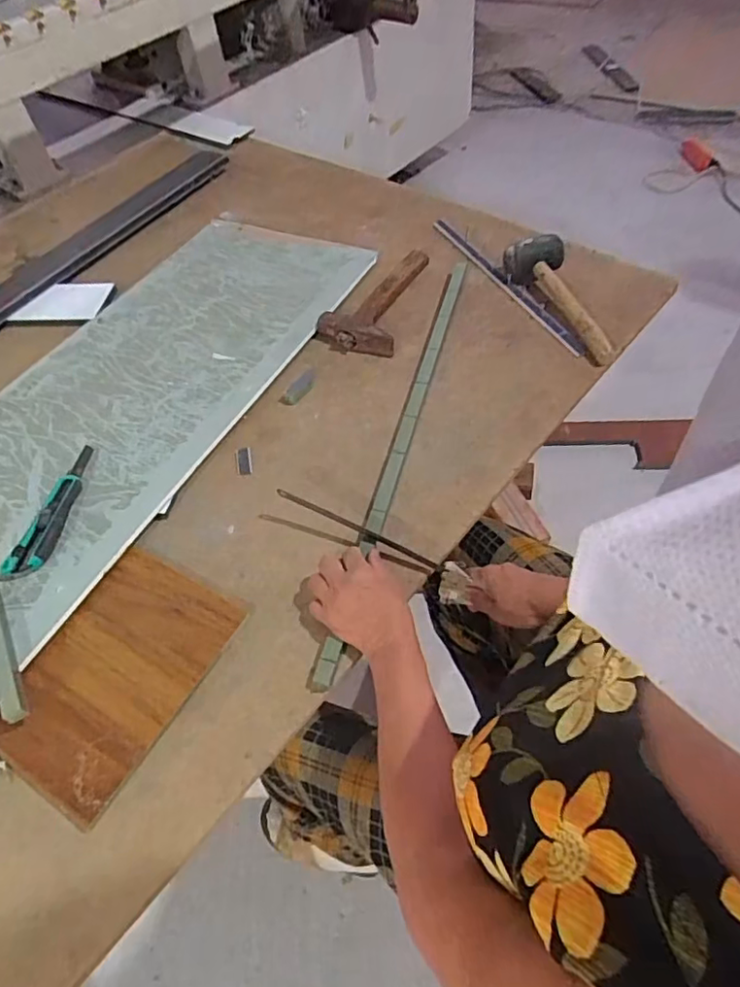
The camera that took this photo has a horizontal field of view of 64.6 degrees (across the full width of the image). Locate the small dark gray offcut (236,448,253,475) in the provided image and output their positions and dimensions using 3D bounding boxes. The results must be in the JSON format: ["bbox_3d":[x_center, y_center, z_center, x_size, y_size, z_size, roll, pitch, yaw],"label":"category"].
[{"bbox_3d":[-0.165,-0.043,0.774,0.020,0.004,0.041,-7,64,-16],"label":"small dark gray offcut"}]

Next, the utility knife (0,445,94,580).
[{"bbox_3d":[-0.378,0.016,0.705,0.037,0.028,0.193,5,53,9],"label":"utility knife"}]

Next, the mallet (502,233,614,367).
[{"bbox_3d":[0.296,-0.293,0.859,0.086,0.067,0.240,-22,54,-12],"label":"mallet"}]

